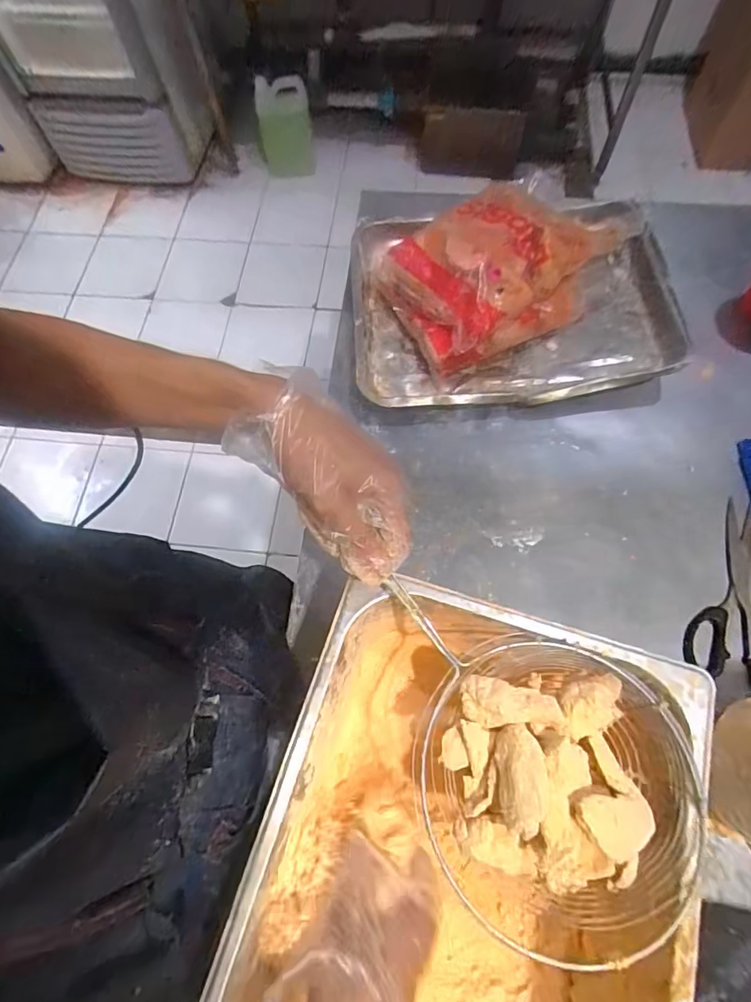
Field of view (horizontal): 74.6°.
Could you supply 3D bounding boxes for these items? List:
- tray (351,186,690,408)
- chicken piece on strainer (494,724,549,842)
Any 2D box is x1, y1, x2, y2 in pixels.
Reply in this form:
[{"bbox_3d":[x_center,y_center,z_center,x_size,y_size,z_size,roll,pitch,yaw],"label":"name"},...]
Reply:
[{"bbox_3d":[0.156,-0.245,0.579,0.357,0.115,0.255,-2,68,2],"label":"tray"},{"bbox_3d":[0.092,0.175,0.311,0.028,0.024,0.058,0,68,2],"label":"chicken piece on strainer"}]

